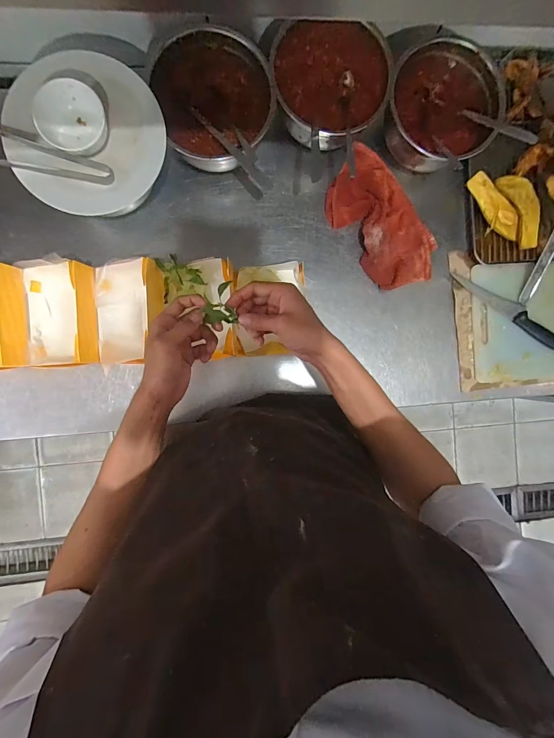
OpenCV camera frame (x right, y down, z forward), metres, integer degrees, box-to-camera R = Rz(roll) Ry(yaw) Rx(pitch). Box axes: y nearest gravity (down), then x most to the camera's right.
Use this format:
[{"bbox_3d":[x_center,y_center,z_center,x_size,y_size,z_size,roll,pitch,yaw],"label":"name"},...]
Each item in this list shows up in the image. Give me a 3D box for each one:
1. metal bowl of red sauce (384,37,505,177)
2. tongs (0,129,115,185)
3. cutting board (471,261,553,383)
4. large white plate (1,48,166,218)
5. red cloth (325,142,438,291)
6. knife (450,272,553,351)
[{"bbox_3d":[0.277,-0.447,0.585,0.165,0.091,0.186,-26,94,-4],"label":"metal bowl of red sauce"},{"bbox_3d":[-0.328,-0.292,0.476,0.175,0.023,0.052,14,91,-5],"label":"tongs"},{"bbox_3d":[0.553,-0.096,0.661,0.338,0.022,0.228,-5,92,-5],"label":"cutting board"},{"bbox_3d":[-0.274,-0.336,0.486,0.211,0.034,0.211,0,92,-5],"label":"large white plate"},{"bbox_3d":[0.193,-0.271,0.622,0.142,0.024,0.255,-37,95,-3],"label":"red cloth"},{"bbox_3d":[0.462,-0.112,0.655,0.271,0.012,0.037,34,89,-5],"label":"knife"}]

